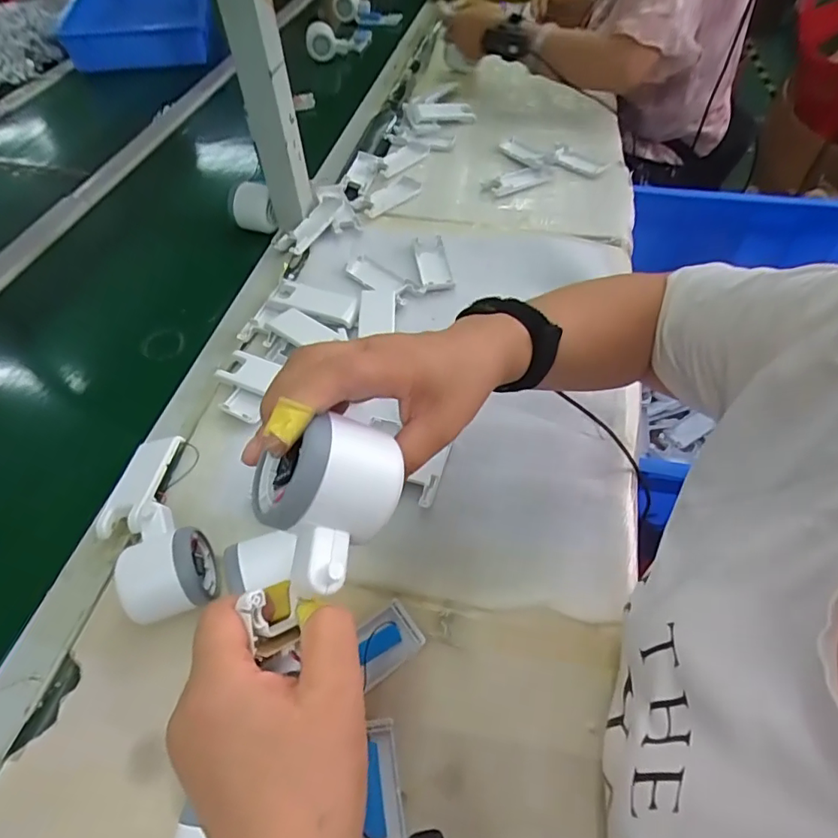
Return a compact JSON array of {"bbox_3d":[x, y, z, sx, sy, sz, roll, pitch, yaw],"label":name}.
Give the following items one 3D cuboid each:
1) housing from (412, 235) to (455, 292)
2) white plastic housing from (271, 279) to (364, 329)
[{"bbox_3d":[0.017,-0.192,0.655,0.040,0.015,0.100,-5,51,-3],"label":"housing"},{"bbox_3d":[-0.118,-0.134,0.598,0.105,0.014,0.046,17,54,15],"label":"white plastic housing"}]

